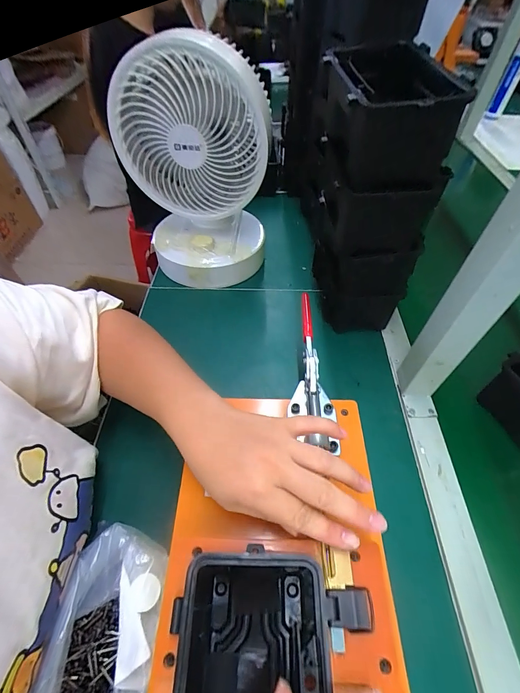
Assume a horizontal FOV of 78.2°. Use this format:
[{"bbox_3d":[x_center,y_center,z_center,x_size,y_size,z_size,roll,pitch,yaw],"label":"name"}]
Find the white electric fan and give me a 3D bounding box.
[{"bbox_3d":[-0.096,-0.260,0.503,0.195,0.324,0.153,-18,54,-14],"label":"white electric fan"}]

